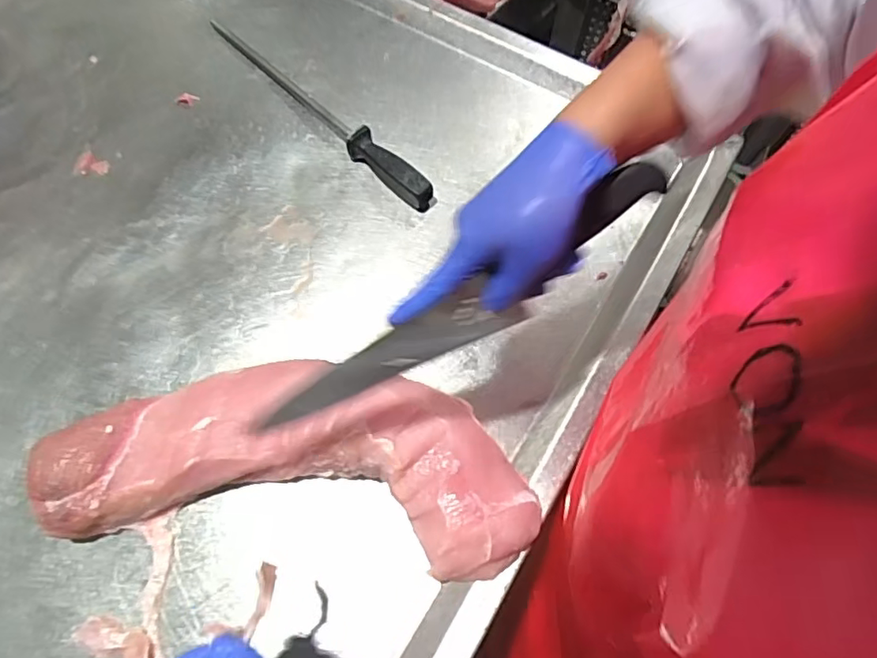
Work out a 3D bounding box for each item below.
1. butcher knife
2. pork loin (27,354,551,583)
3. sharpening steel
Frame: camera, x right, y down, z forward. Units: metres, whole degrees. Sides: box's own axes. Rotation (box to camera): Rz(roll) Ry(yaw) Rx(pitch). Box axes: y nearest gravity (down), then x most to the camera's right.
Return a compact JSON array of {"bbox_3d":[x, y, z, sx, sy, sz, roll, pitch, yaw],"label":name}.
[{"bbox_3d":[0.013,-0.006,0.410,0.335,0.033,0.039,-33,70,12],"label":"butcher knife"},{"bbox_3d":[-0.132,0.118,0.521,0.430,0.061,0.168,6,68,1],"label":"pork loin"},{"bbox_3d":[-0.153,-0.272,0.691,0.385,0.035,0.028,41,73,14],"label":"sharpening steel"}]

